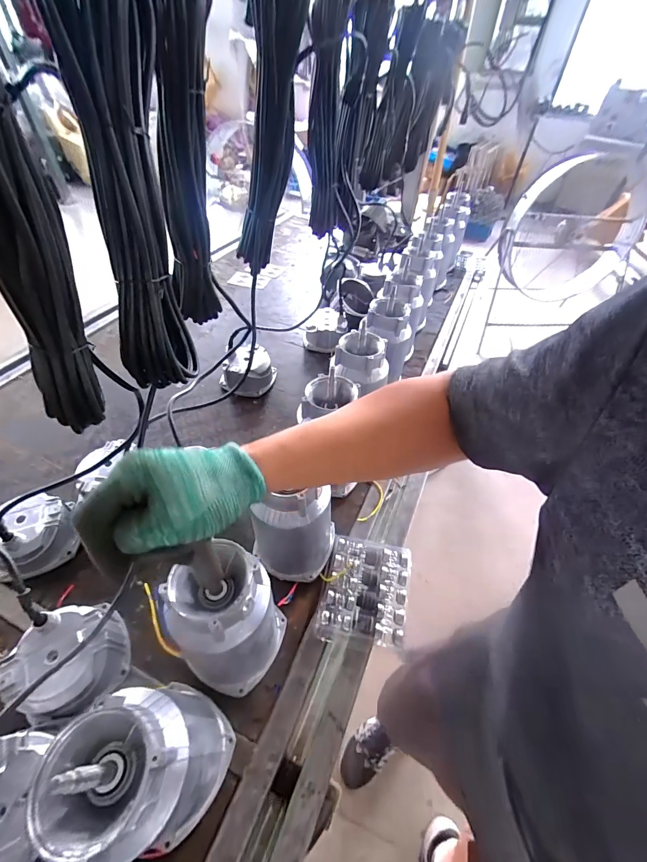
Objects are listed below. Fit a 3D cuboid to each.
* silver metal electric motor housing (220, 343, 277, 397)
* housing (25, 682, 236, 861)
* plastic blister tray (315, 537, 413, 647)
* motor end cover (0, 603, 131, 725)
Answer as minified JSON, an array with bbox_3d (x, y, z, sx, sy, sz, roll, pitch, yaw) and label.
[{"bbox_3d":[-0.191,-0.147,0.910,0.143,0.081,0.114,-8,48,-10],"label":"silver metal electric motor housing"},{"bbox_3d":[-0.174,0.336,0.367,0.113,0.221,0.128,24,50,19],"label":"housing"},{"bbox_3d":[0.068,0.258,0.582,0.131,0.029,0.160,11,47,7],"label":"plastic blister tray"},{"bbox_3d":[-0.337,0.306,0.476,0.124,0.084,0.113,-20,51,-20],"label":"motor end cover"}]

